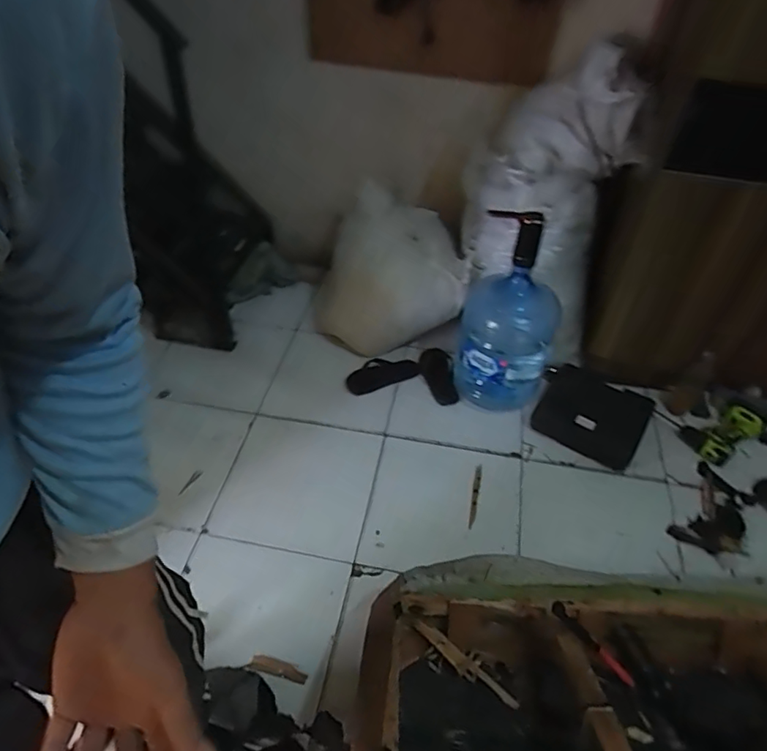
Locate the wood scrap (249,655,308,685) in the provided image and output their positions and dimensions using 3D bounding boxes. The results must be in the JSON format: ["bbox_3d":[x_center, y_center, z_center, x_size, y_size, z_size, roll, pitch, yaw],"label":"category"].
[{"bbox_3d":[-0.221,0.623,1.149,0.121,0.014,0.034,10,46,9],"label":"wood scrap"}]

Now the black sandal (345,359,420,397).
[{"bbox_3d":[-0.001,-0.006,1.732,0.245,0.039,0.111,-16,48,-17],"label":"black sandal"}]

